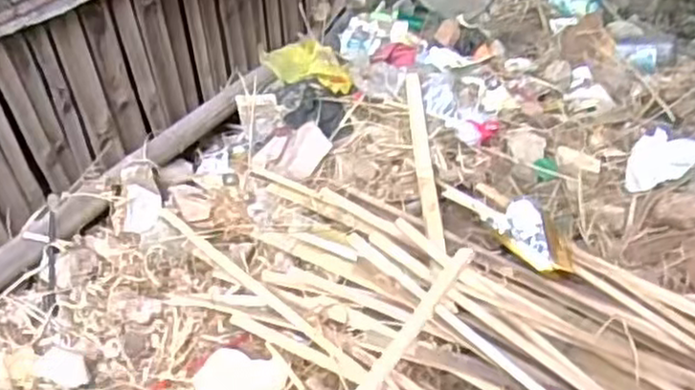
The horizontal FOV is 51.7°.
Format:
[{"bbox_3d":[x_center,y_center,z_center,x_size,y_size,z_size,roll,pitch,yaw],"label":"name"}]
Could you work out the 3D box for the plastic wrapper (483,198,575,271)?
[{"bbox_3d":[0.250,0.058,0.980,0.076,0.047,0.139,-23,45,-24],"label":"plastic wrapper"}]

